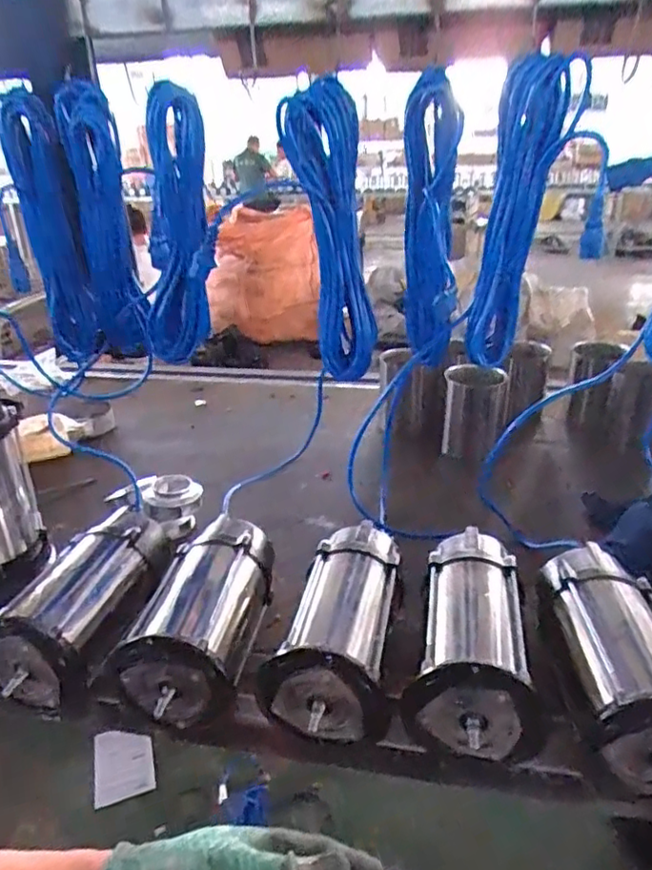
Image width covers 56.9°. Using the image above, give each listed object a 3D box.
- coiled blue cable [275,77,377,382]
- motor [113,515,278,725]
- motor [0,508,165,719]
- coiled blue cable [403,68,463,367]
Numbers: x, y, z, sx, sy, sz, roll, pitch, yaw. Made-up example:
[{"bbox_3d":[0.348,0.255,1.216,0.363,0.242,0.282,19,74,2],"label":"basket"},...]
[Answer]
[{"bbox_3d":[0.008,-0.245,0.787,0.110,0.361,0.081,-3,26,-1],"label":"coiled blue cable"},{"bbox_3d":[-0.147,0.215,0.762,0.128,0.109,0.287,2,26,9],"label":"motor"},{"bbox_3d":[-0.311,0.213,0.783,0.132,0.108,0.261,4,27,13],"label":"motor"},{"bbox_3d":[0.135,-0.260,0.773,0.069,0.339,0.060,0,26,4],"label":"coiled blue cable"}]

